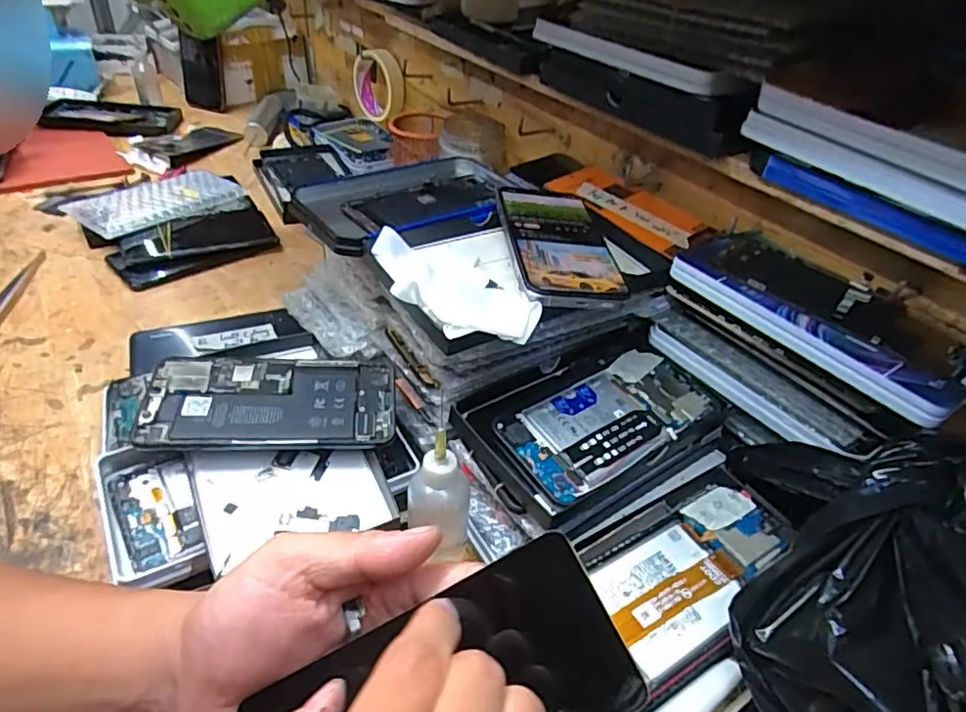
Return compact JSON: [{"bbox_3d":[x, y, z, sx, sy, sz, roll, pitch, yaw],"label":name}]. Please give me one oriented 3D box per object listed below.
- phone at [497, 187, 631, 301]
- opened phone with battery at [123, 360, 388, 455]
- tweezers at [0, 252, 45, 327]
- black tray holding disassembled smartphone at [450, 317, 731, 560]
[{"bbox_3d":[0.051,-0.082,0.414,0.071,0.018,0.138,-3,40,-11],"label":"phone"},{"bbox_3d":[-0.139,0.030,0.389,0.156,0.016,0.077,-1,40,-9],"label":"opened phone with battery"},{"bbox_3d":[-0.439,-0.059,0.543,0.023,0.004,0.139,-3,40,-11],"label":"tweezers"},{"bbox_3d":[0.078,0.052,0.412,0.178,0.043,0.110,-22,47,-30],"label":"black tray holding disassembled smartphone"}]

